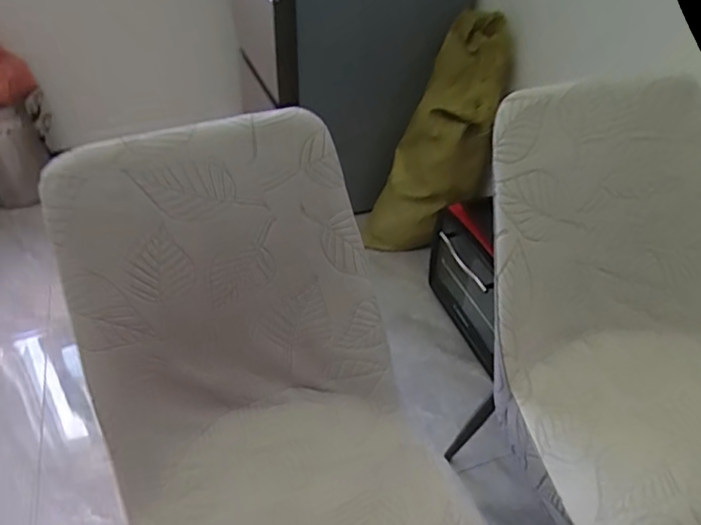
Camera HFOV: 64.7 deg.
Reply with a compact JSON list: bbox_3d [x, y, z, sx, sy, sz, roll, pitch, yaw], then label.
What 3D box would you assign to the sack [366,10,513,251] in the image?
[{"bbox_3d":[0.281,-0.364,1.695,0.272,0.756,0.202,30,14,30],"label":"sack"}]

